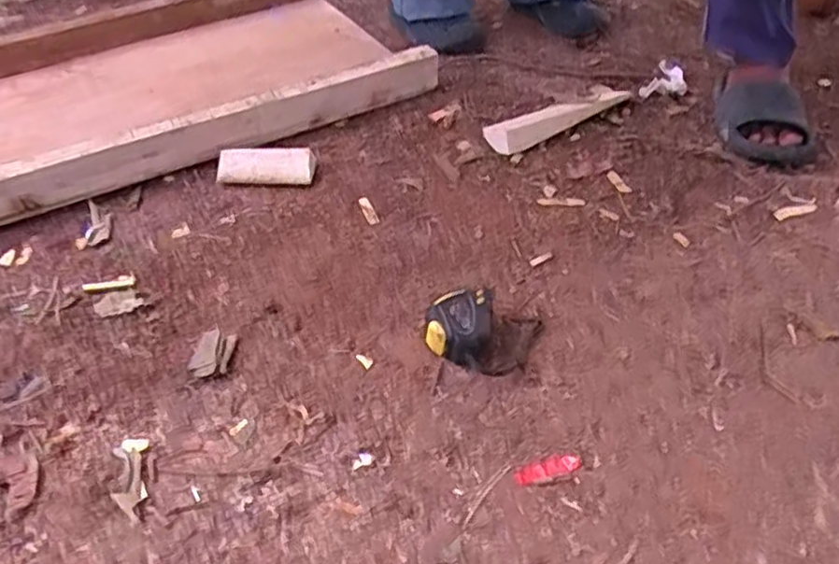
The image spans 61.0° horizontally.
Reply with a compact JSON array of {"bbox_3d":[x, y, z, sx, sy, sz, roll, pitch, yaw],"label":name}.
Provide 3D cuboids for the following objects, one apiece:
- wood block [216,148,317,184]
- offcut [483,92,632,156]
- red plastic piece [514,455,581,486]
[{"bbox_3d":[-0.217,-0.164,1.002,0.140,0.033,0.059,0,42,2],"label":"wood block"},{"bbox_3d":[0.201,-0.242,1.046,0.246,0.020,0.069,-26,47,-24],"label":"offcut"},{"bbox_3d":[0.113,0.164,0.625,0.059,0.004,0.021,-13,44,-12],"label":"red plastic piece"}]

